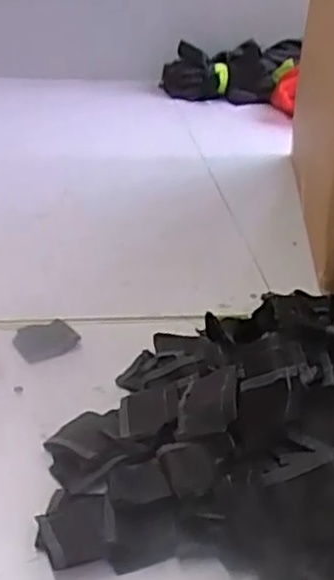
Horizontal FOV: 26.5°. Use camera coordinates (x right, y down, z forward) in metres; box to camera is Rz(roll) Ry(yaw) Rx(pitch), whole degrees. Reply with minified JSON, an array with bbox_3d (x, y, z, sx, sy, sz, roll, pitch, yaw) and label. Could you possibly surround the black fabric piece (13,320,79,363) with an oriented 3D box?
[{"bbox_3d":[-0.113,0.048,0.664,0.058,0.008,0.049,-12,42,-8],"label":"black fabric piece"}]

